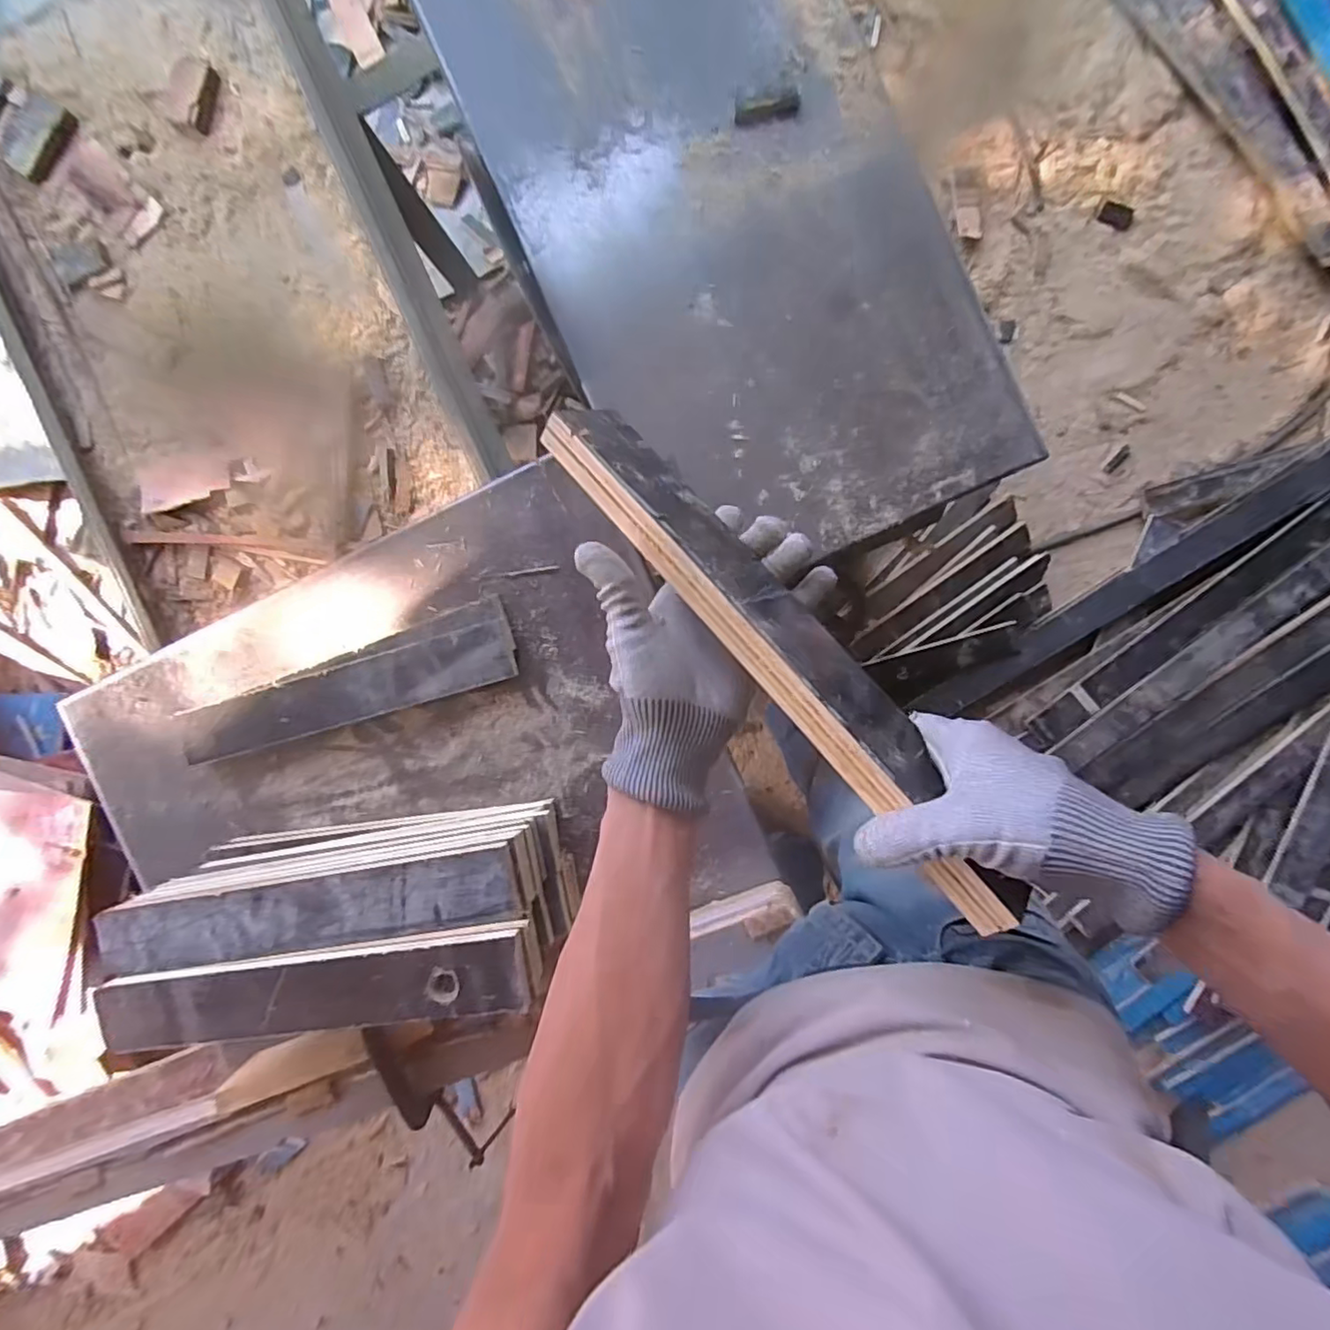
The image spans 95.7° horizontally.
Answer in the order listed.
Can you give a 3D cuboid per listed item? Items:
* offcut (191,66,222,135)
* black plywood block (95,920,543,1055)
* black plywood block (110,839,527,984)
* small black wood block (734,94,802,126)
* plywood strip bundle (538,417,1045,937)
[{"bbox_3d":[-0.563,-0.693,0.739,0.022,0.005,0.071,22,95,5],"label":"offcut"},{"bbox_3d":[-0.310,0.283,0.522,0.407,0.022,0.073,-10,92,7],"label":"black plywood block"},{"bbox_3d":[-0.326,0.222,0.541,0.403,0.020,0.068,-10,92,7],"label":"black plywood block"},{"bbox_3d":[0.100,-0.540,0.584,0.063,0.010,0.018,-7,92,7],"label":"small black wood block"},{"bbox_3d":[0.052,-0.038,0.378,0.341,0.072,0.028,50,140,12],"label":"plywood strip bundle"}]

